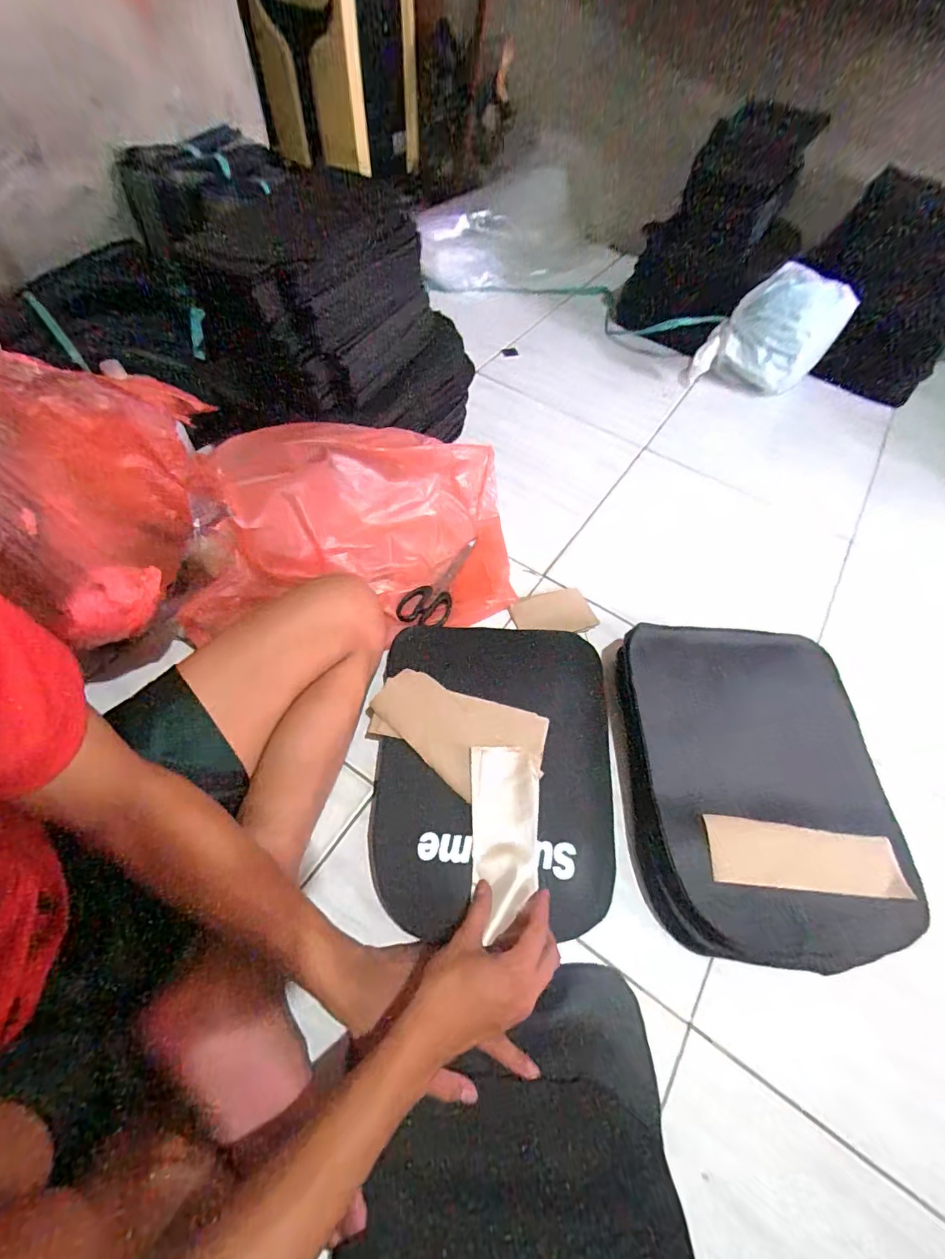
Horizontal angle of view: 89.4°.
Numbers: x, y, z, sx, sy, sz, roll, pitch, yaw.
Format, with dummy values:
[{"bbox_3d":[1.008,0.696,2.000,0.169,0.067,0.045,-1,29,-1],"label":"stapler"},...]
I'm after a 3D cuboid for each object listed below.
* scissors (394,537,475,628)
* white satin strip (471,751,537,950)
[{"bbox_3d":[-0.053,-0.078,0.714,0.073,0.013,0.177,15,59,5],"label":"scissors"},{"bbox_3d":[0.036,0.218,0.511,0.072,0.018,0.179,0,65,-4],"label":"white satin strip"}]

